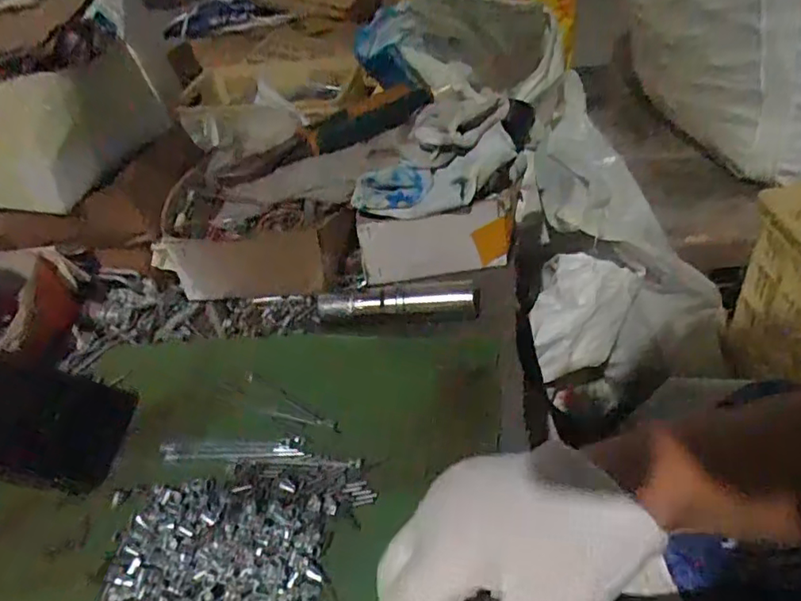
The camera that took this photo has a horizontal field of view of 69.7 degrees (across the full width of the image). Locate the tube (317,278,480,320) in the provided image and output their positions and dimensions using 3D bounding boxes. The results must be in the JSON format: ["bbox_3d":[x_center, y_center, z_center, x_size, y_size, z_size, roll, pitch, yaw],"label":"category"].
[{"bbox_3d":[-0.002,0.000,0.442,0.120,0.024,0.021,-2,39,8],"label":"tube"}]

